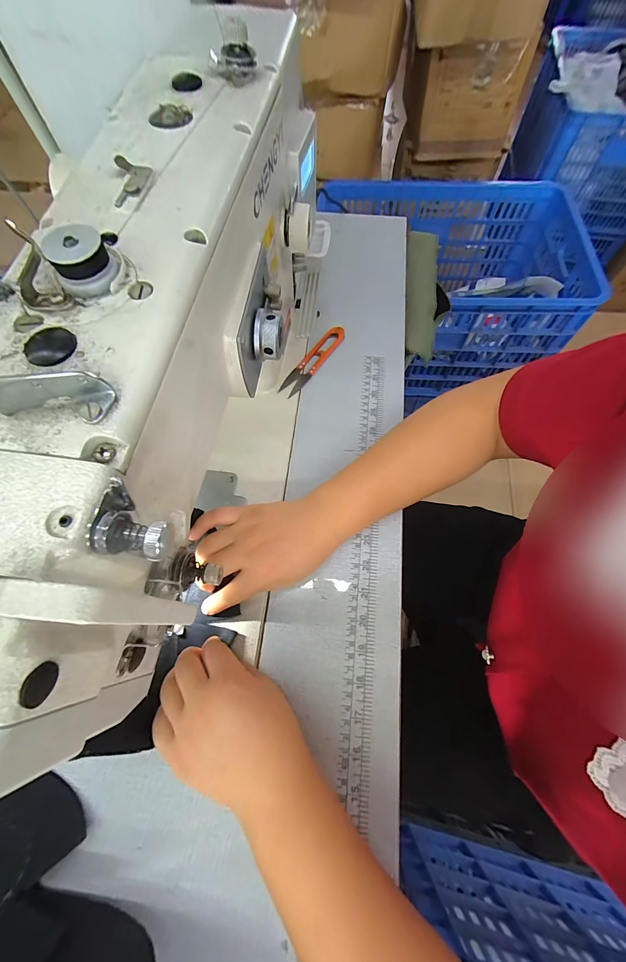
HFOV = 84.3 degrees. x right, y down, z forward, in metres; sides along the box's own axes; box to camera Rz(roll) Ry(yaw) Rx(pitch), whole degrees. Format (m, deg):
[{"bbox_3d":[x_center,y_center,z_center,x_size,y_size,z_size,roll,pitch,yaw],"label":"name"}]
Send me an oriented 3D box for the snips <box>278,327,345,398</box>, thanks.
[{"bbox_3d":[0.001,-0.151,0.433,0.026,0.009,0.115,32,72,14],"label":"snips"}]

